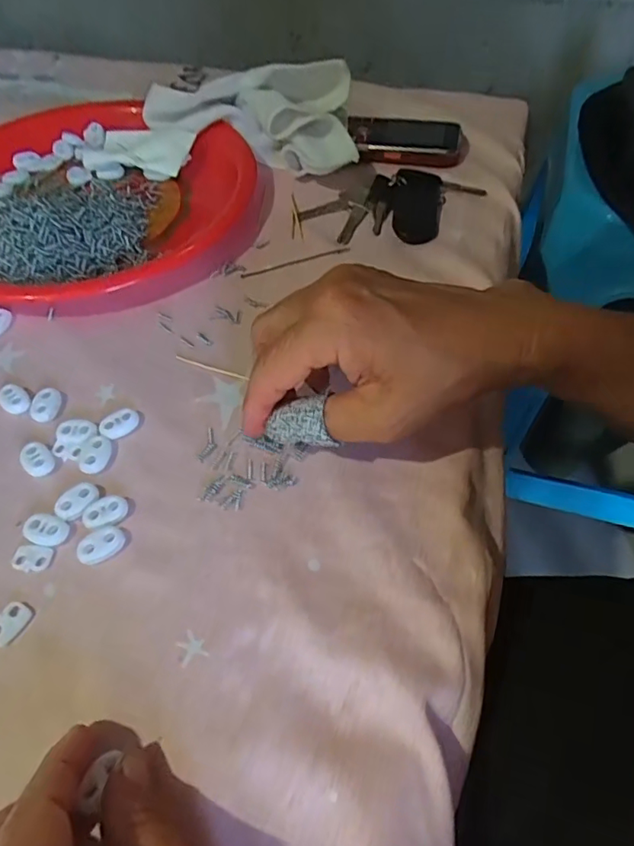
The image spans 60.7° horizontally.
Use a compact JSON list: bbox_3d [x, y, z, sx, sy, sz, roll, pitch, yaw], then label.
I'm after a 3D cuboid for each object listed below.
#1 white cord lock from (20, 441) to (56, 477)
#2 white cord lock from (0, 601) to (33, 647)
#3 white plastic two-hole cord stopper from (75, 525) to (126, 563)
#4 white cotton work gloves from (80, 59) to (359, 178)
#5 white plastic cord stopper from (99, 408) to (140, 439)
[{"bbox_3d":[-0.151,0.020,0.292,0.015,0.007,0.022,-38,62,-22],"label":"white cord lock"},{"bbox_3d":[-0.139,0.090,0.243,0.013,0.004,0.019,24,59,17],"label":"white cord lock"},{"bbox_3d":[-0.105,0.059,0.263,0.023,0.004,0.015,-31,60,-19],"label":"white plastic two-hole cord stopper"},{"bbox_3d":[-0.079,-0.243,0.439,0.223,0.062,0.078,6,55,5],"label":"white cotton work gloves"},{"bbox_3d":[-0.110,0.001,0.304,0.022,0.006,0.014,-34,61,-20],"label":"white plastic cord stopper"}]

